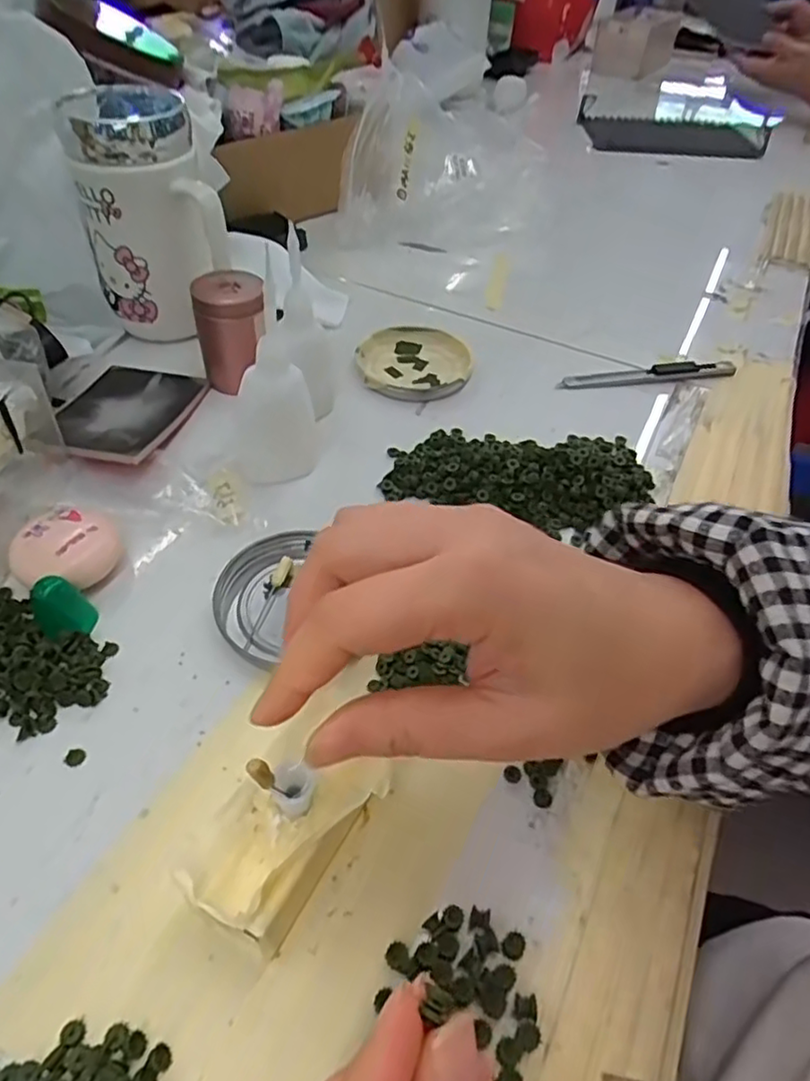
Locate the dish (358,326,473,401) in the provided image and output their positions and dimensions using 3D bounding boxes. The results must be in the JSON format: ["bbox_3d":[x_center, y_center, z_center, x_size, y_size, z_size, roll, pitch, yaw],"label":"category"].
[{"bbox_3d":[0.006,-0.125,0.458,0.076,0.008,0.077,3,48,-3],"label":"dish"}]

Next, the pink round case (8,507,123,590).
[{"bbox_3d":[-0.162,0.004,0.314,0.045,0.017,0.039,0,48,-6],"label":"pink round case"}]

